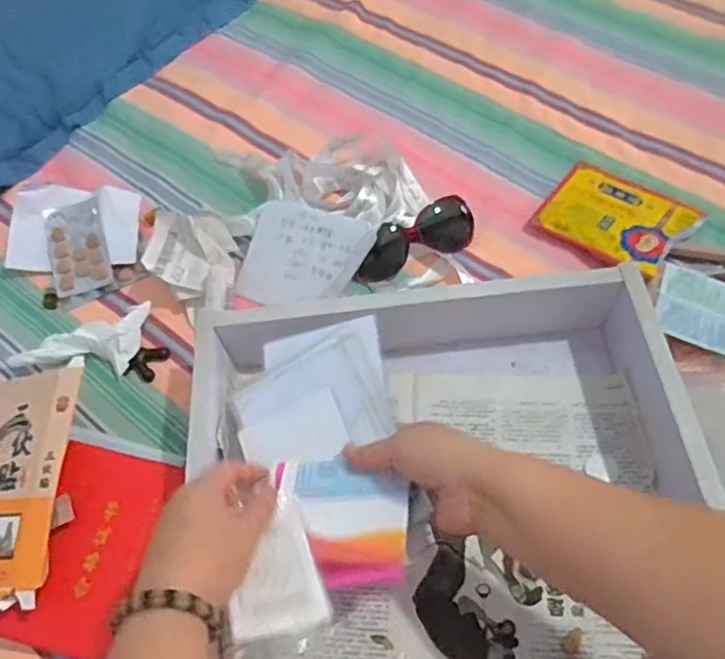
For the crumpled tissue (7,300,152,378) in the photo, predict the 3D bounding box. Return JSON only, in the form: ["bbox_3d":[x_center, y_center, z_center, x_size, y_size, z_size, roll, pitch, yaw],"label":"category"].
[{"bbox_3d":[-0.278,0.008,0.624,0.114,0.025,0.076,2,62,6],"label":"crumpled tissue"}]

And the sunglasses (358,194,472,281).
[{"bbox_3d":[0.053,-0.090,0.661,0.141,0.042,0.062,-30,63,-11],"label":"sunglasses"}]

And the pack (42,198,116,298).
[{"bbox_3d":[-0.311,-0.089,0.681,0.061,0.004,0.101,-15,81,-6],"label":"pack"}]

